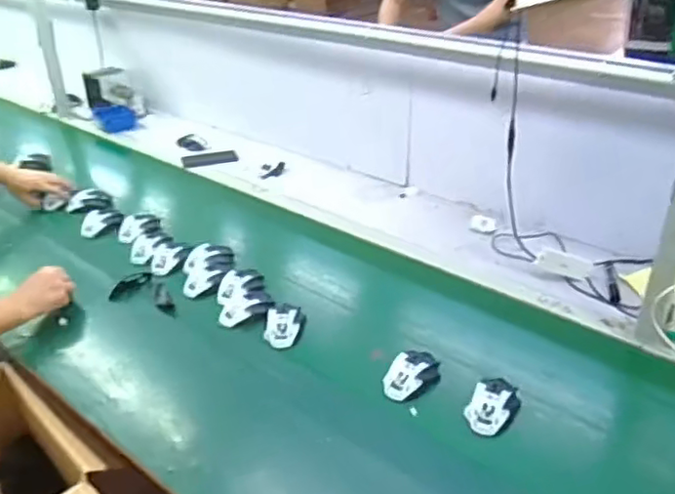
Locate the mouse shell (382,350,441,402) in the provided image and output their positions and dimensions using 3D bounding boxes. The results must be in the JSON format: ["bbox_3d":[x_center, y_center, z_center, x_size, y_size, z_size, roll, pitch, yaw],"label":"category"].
[{"bbox_3d":[0.127,0.214,1.046,0.115,0.030,0.075,-27,38,-34],"label":"mouse shell"}]

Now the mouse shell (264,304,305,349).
[{"bbox_3d":[-0.100,0.148,1.175,0.069,0.039,0.103,0,31,5],"label":"mouse shell"}]

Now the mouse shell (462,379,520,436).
[{"bbox_3d":[0.242,0.252,0.974,0.071,0.041,0.093,17,36,30],"label":"mouse shell"}]

